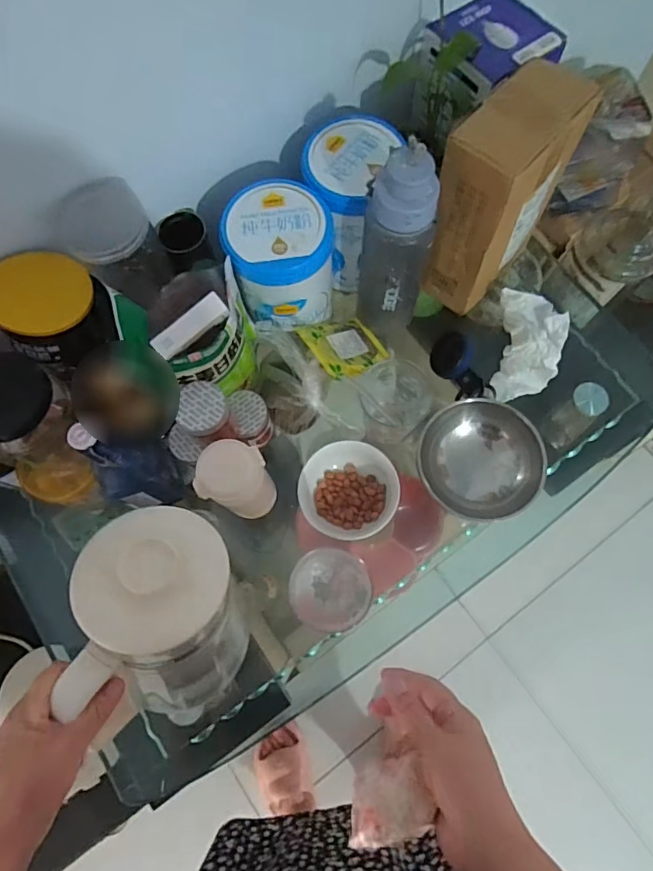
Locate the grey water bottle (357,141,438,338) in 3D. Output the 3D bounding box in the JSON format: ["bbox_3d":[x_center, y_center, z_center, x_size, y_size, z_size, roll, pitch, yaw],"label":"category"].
[{"bbox_3d":[0.083,-0.216,0.605,0.078,0.262,0.069,-14,74,-3],"label":"grey water bottle"}]

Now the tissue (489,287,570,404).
[{"bbox_3d":[0.286,-0.122,0.699,0.102,0.034,0.164,8,74,3],"label":"tissue"}]

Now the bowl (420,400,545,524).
[{"bbox_3d":[0.191,0.030,0.616,0.155,0.044,0.141,42,78,12],"label":"bowl"}]

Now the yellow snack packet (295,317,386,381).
[{"bbox_3d":[0.026,-0.122,0.688,0.124,0.010,0.085,-25,80,-43],"label":"yellow snack packet"}]

